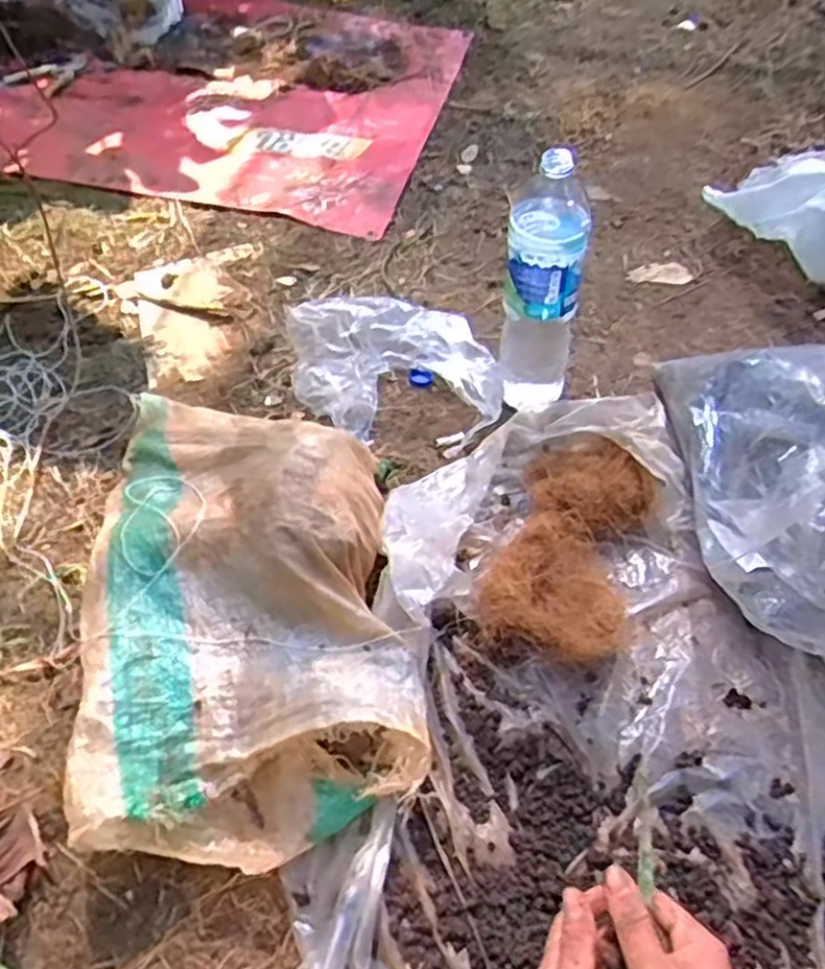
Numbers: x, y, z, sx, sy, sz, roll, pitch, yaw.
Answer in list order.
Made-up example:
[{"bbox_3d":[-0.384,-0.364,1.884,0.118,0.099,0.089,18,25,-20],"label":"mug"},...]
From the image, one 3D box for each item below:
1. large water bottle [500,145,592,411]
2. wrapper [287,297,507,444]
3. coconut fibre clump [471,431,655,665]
[{"bbox_3d":[0.147,-0.224,0.865,0.091,0.317,0.101,9,53,5],"label":"large water bottle"},{"bbox_3d":[-0.020,-0.139,0.918,0.248,0.103,0.155,-1,53,-2],"label":"wrapper"},{"bbox_3d":[0.165,0.047,0.785,0.138,0.084,0.289,17,54,12],"label":"coconut fibre clump"}]

